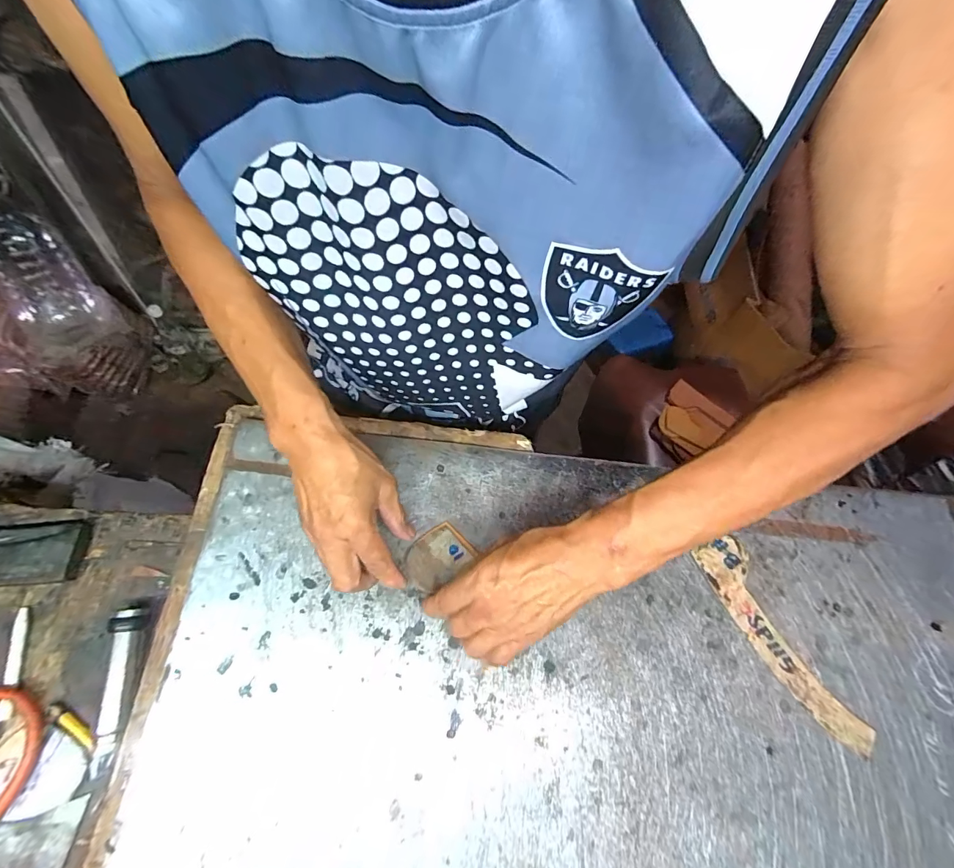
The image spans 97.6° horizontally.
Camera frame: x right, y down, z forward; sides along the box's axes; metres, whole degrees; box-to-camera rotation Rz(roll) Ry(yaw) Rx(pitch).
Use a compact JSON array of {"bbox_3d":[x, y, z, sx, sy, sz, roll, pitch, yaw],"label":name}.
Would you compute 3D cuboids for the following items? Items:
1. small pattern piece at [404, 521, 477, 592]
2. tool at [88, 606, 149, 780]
[{"bbox_3d":[-0.037,0.115,0.390,0.062,0.005,0.045,-35,78,-21],"label":"small pattern piece"},{"bbox_3d":[-0.299,0.208,0.343,0.024,0.024,0.120,-1,67,-4],"label":"tool"}]

